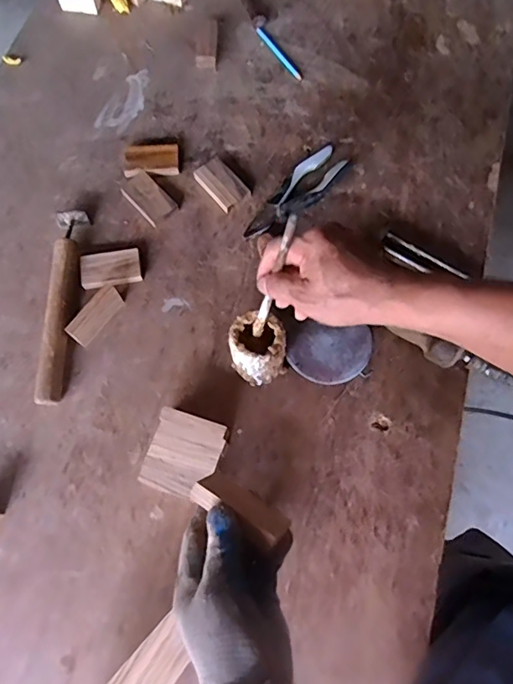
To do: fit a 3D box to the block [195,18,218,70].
[{"bbox_3d":[-0.081,-0.499,0.844,0.033,0.017,0.101,1,71,1],"label":"block"}]

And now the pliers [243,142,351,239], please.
[{"bbox_3d":[0.061,-0.218,0.743,0.056,0.019,0.193,40,76,13],"label":"pliers"}]

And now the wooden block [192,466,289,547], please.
[{"bbox_3d":[-0.012,0.145,0.435,0.082,0.047,0.017,35,104,17],"label":"wooden block"}]

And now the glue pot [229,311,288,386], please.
[{"bbox_3d":[0.002,0.010,0.624,0.064,0.083,0.067,0,71,1],"label":"glue pot"}]

